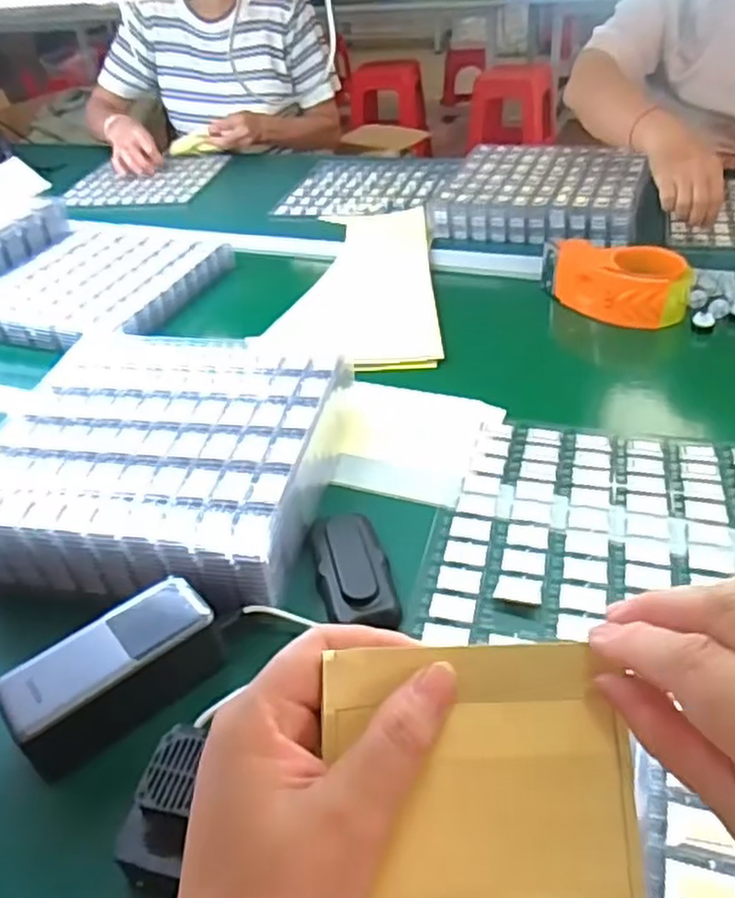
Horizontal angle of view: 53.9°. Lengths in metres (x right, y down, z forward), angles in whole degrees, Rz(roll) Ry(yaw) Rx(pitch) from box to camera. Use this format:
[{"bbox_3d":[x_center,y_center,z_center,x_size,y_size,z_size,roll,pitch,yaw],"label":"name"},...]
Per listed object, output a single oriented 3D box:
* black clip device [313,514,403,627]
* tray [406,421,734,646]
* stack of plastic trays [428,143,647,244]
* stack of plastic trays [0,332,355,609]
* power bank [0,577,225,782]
[{"bbox_3d":[-0.010,0.086,0.521,0.052,0.024,0.096,-11,38,-7],"label":"black clip device"},{"bbox_3d":[0.186,0.060,0.551,0.250,0.008,0.248,7,39,16],"label":"tray"},{"bbox_3d":[0.246,-0.364,1.028,0.272,0.053,0.248,9,40,18],"label":"stack of plastic trays"},{"bbox_3d":[-0.170,0.003,0.606,0.271,0.063,0.271,5,39,13],"label":"stack of plastic trays"},{"bbox_3d":[-0.159,0.144,0.462,0.127,0.054,0.062,-32,45,-30],"label":"power bank"}]

